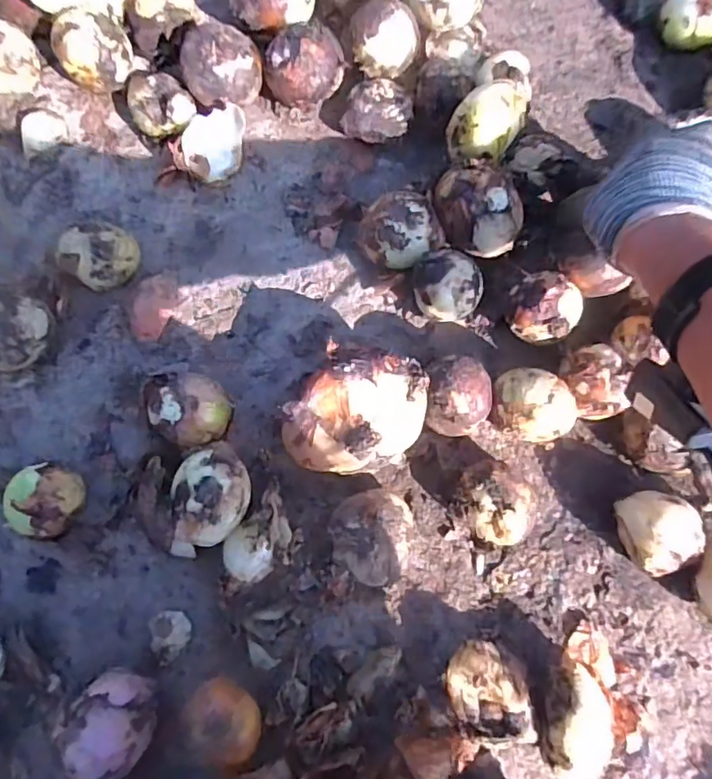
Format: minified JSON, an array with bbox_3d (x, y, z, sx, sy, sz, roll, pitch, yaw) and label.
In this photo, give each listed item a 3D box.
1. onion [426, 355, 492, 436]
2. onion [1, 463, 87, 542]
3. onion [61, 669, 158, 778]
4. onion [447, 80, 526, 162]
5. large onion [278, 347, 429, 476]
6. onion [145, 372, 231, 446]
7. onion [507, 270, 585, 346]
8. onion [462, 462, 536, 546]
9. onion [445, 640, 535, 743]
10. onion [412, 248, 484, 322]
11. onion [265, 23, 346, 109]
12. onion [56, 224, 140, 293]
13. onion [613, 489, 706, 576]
[{"bbox_3d":[0.080,0.007,0.425,0.047,0.062,0.057,-3,77,-2],"label":"onion"},{"bbox_3d":[-0.235,0.085,0.402,0.051,0.052,0.054,0,77,-1],"label":"onion"},{"bbox_3d":[-0.163,0.226,0.366,0.056,0.059,0.051,0,77,-1],"label":"onion"},{"bbox_3d":[0.113,-0.228,0.450,0.055,0.043,0.066,33,78,6],"label":"onion"},{"bbox_3d":[0.000,0.021,0.413,0.115,0.075,0.083,-24,79,-7],"label":"large onion"},{"bbox_3d":[-0.127,0.020,0.419,0.059,0.046,0.054,0,77,-1],"label":"onion"},{"bbox_3d":[0.154,-0.064,0.443,0.055,0.058,0.054,0,77,-1],"label":"onion"},{"bbox_3d":[0.107,0.089,0.413,0.052,0.051,0.063,-32,80,-8],"label":"onion"},{"bbox_3d":[0.095,0.219,0.389,0.055,0.036,0.065,-4,77,-2],"label":"onion"},{"bbox_3d":[0.075,-0.082,0.445,0.056,0.057,0.052,0,77,-1],"label":"onion"},{"bbox_3d":[-0.047,-0.289,0.488,0.065,0.062,0.055,-10,77,-4],"label":"onion"},{"bbox_3d":[-0.219,-0.114,0.452,0.058,0.048,0.057,0,77,-1],"label":"onion"},{"bbox_3d":[0.225,0.110,0.409,0.048,0.057,0.059,0,77,-1],"label":"onion"}]

